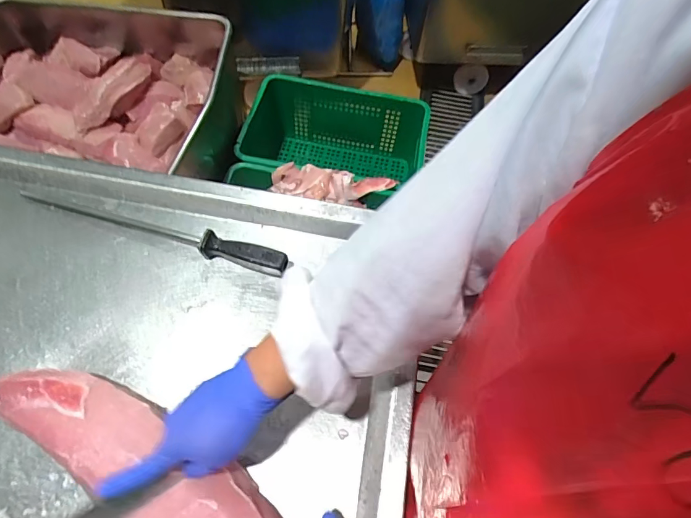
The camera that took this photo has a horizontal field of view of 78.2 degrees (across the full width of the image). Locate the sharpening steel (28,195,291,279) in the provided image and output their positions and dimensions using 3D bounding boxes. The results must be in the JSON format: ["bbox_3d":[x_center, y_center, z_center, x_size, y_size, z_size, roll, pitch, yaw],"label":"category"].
[{"bbox_3d":[-0.271,-0.041,0.605,0.393,0.031,0.031,16,65,7],"label":"sharpening steel"}]

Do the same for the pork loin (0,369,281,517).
[{"bbox_3d":[-0.182,0.254,0.445,0.471,0.050,0.118,36,69,14],"label":"pork loin"}]

